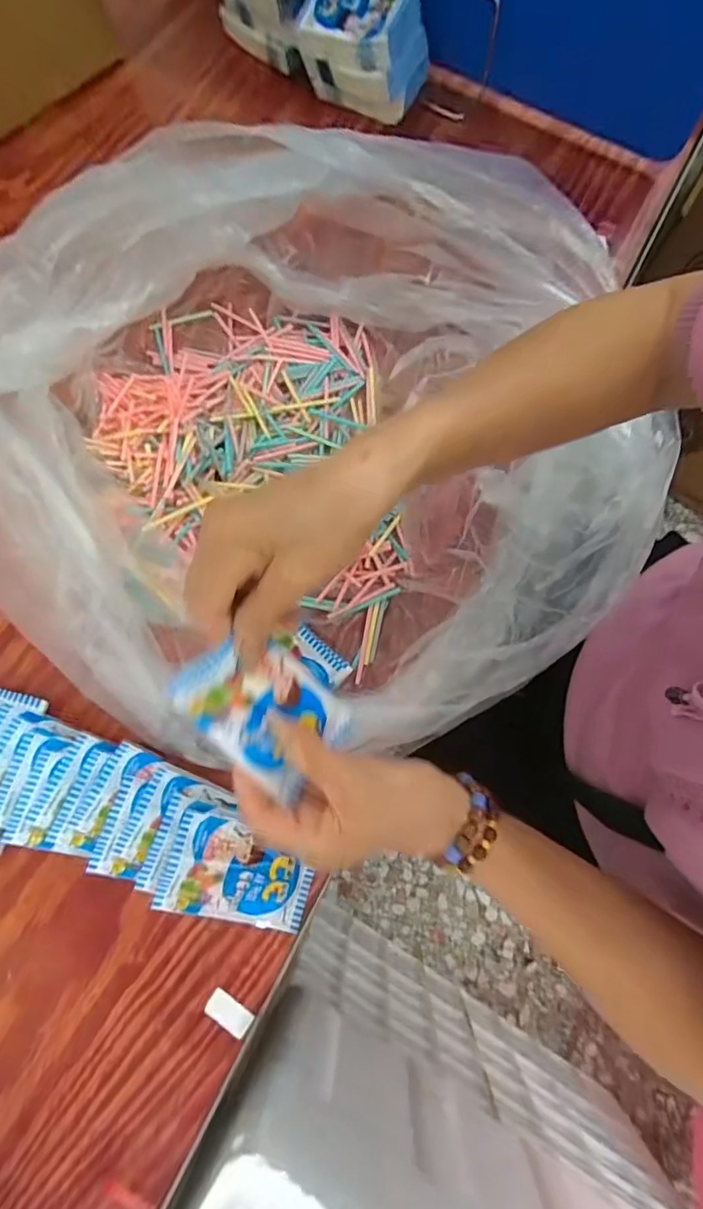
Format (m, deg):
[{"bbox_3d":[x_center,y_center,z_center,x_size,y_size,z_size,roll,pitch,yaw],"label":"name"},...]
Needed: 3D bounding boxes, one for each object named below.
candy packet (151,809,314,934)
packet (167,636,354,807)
[{"bbox_3d":[-0.075,0.187,0.351,0.102,0.012,0.062,23,79,-20],"label":"candy packet"},{"bbox_3d":[-0.045,0.058,0.282,0.065,0.012,0.102,-49,123,-21],"label":"packet"}]

